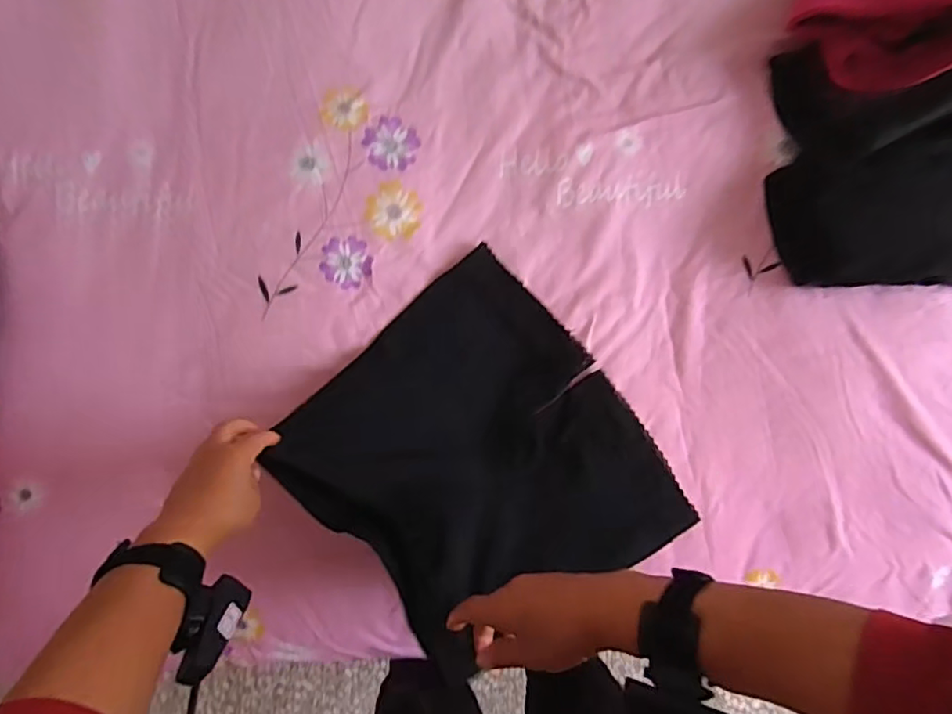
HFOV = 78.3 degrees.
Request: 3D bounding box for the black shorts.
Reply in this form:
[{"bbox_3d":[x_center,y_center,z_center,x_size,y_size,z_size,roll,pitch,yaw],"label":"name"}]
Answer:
[{"bbox_3d":[0.031,0.112,0.618,0.384,0.162,0.325,44,85,2],"label":"black shorts"}]

